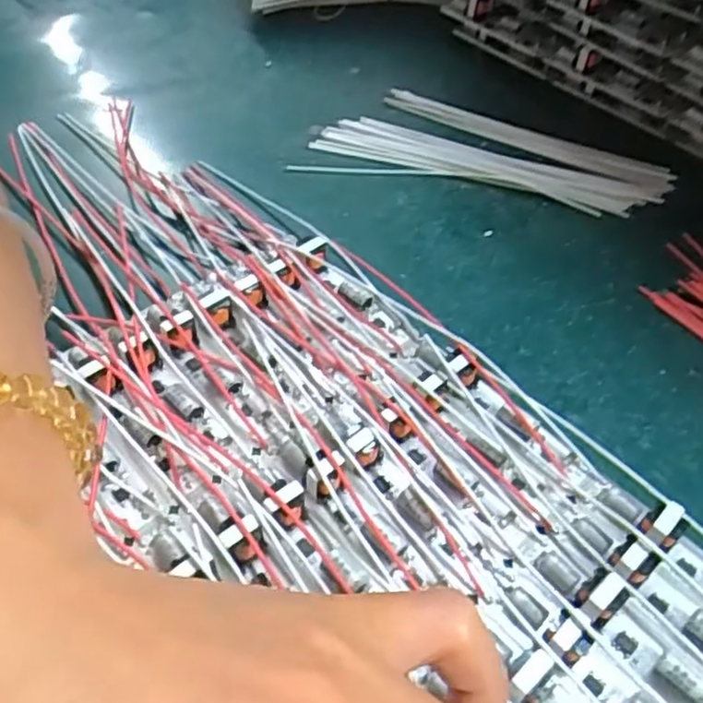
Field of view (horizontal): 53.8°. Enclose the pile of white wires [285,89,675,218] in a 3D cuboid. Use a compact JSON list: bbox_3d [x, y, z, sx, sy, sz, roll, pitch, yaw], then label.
[{"bbox_3d":[0.062,-0.091,0.313,0.154,0.004,0.060,11,51,8],"label":"pile of white wires"}]

